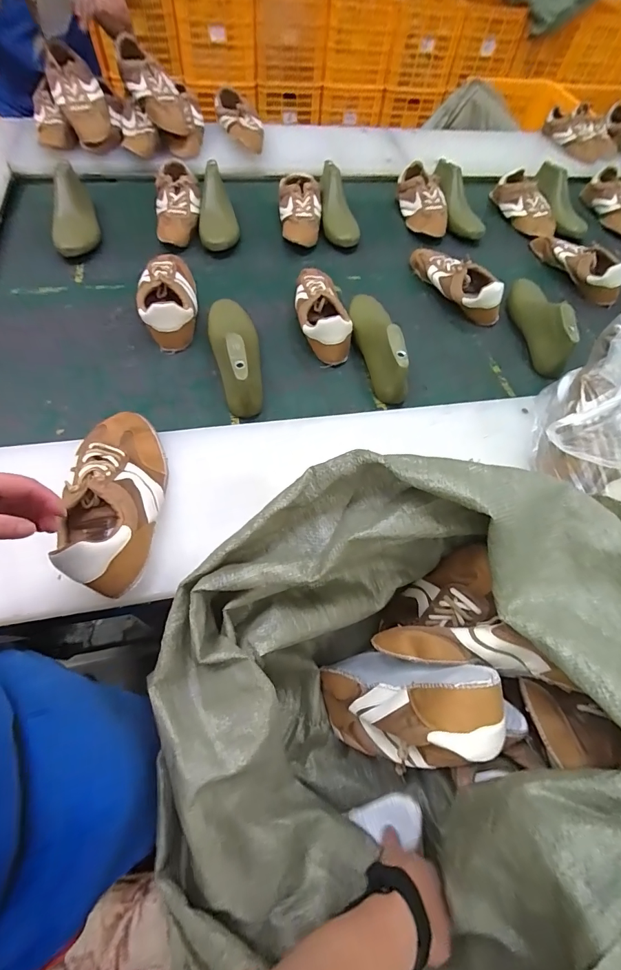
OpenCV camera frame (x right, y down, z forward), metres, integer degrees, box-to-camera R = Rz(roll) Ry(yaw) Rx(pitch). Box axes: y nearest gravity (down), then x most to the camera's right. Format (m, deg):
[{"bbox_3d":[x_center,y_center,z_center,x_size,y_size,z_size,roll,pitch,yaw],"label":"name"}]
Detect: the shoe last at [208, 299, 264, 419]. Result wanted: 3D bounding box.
[{"bbox_3d":[-0.131,-0.250,0.693,0.084,0.095,0.251,-13,63,-11],"label":"shoe last"}]

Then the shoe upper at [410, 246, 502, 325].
[{"bbox_3d":[0.317,-0.464,0.880,0.089,0.078,0.276,-22,65,-15],"label":"shoe upper"}]

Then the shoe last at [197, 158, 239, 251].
[{"bbox_3d":[-0.226,-0.643,0.919,0.089,0.083,0.225,-11,62,-10],"label":"shoe last"}]

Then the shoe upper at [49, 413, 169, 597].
[{"bbox_3d":[-0.246,0.005,0.494,0.105,0.070,0.251,-7,51,-8],"label":"shoe upper"}]

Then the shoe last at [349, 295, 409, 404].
[{"bbox_3d":[0.124,-0.273,0.739,0.066,0.100,0.241,-8,62,-8],"label":"shoe last"}]

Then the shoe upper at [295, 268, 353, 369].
[{"bbox_3d":[0.020,-0.345,0.775,0.094,0.078,0.221,-6,62,-8],"label":"shoe upper"}]

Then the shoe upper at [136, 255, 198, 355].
[{"bbox_3d":[-0.272,-0.363,0.751,0.101,0.068,0.224,-6,62,-7],"label":"shoe upper"}]

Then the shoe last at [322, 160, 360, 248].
[{"bbox_3d":[0.059,-0.679,0.957,0.070,0.068,0.205,-14,83,-11],"label":"shoe last"}]

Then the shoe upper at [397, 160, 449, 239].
[{"bbox_3d":[0.297,-0.746,1.049,0.101,0.072,0.248,-14,76,-11],"label":"shoe upper"}]

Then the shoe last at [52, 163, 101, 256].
[{"bbox_3d":[-0.521,-0.604,0.858,0.087,0.072,0.246,-17,64,-13],"label":"shoe last"}]

